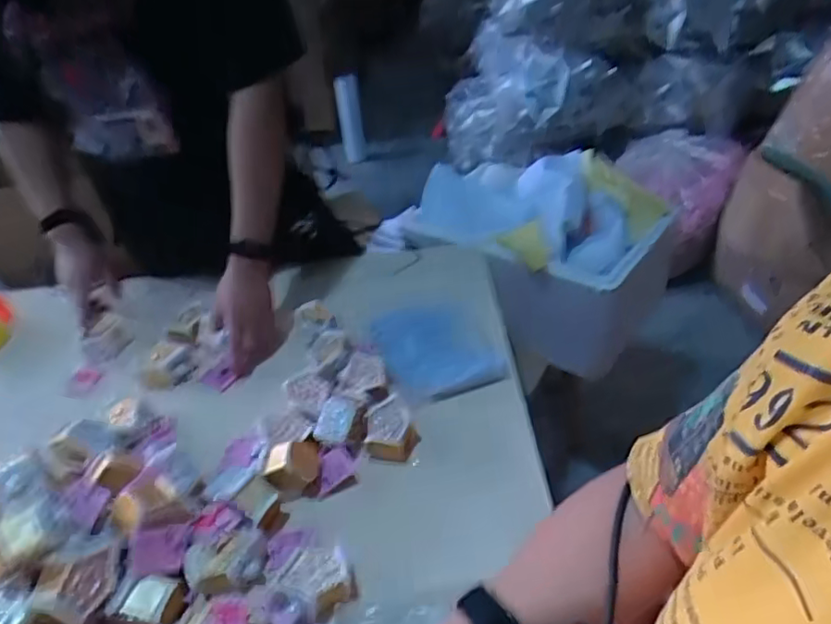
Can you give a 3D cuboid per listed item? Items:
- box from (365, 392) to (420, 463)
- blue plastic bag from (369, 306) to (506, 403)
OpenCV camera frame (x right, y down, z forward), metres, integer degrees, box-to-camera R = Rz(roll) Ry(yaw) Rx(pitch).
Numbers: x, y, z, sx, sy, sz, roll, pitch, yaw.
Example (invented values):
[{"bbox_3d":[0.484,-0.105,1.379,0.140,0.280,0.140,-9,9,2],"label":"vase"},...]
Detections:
[{"bbox_3d":[-0.031,0.156,0.801,0.067,0.047,0.086,2,39,9],"label":"box"},{"bbox_3d":[0.024,0.054,0.958,0.166,0.023,0.231,-17,40,-14],"label":"blue plastic bag"}]

